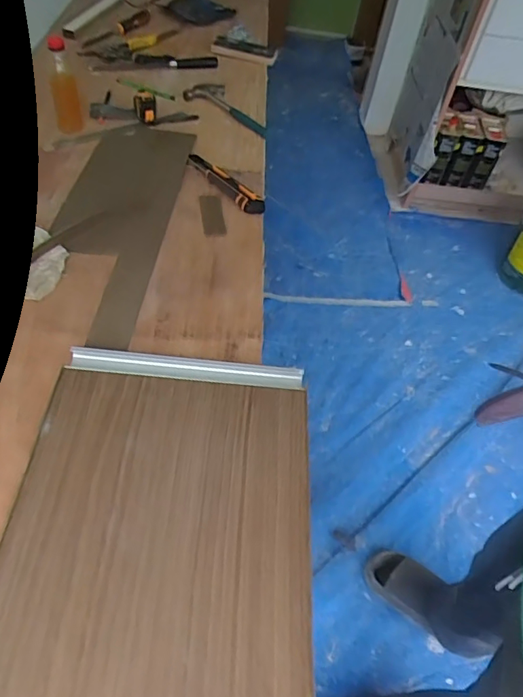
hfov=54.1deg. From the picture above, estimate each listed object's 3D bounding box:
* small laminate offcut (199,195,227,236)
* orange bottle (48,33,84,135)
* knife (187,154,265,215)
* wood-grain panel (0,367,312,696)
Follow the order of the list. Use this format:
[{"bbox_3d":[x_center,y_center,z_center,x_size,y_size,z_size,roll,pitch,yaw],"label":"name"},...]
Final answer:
[{"bbox_3d":[-0.092,-0.251,0.954,0.041,0.008,0.120,-4,52,-10],"label":"small laminate offcut"},{"bbox_3d":[-0.402,-0.528,1.039,0.053,0.170,0.058,-12,51,-14],"label":"orange bottle"},{"bbox_3d":[-0.074,-0.328,1.005,0.041,0.018,0.234,-28,59,-26],"label":"knife"},{"bbox_3d":[-0.109,0.236,0.520,0.316,0.030,0.495,4,49,-1],"label":"wood-grain panel"}]

